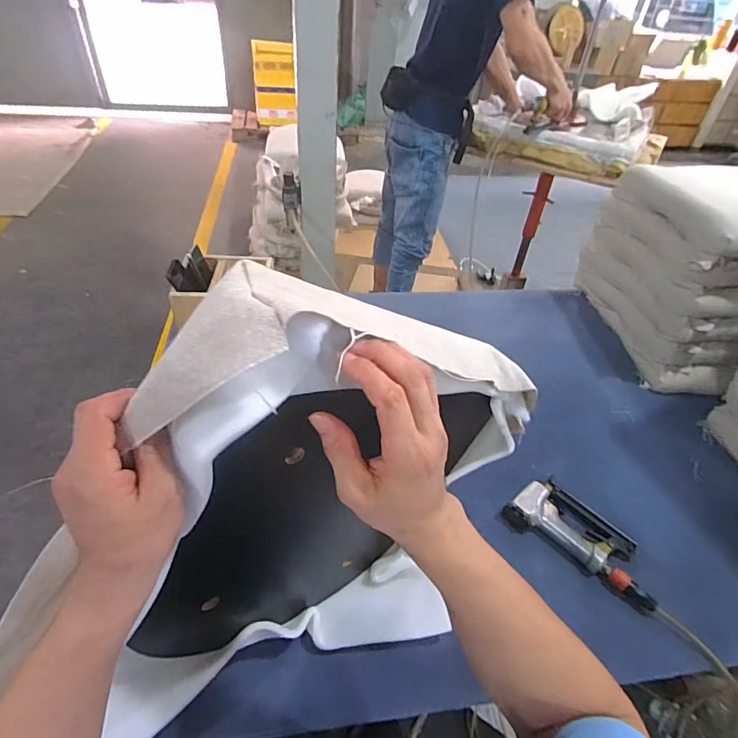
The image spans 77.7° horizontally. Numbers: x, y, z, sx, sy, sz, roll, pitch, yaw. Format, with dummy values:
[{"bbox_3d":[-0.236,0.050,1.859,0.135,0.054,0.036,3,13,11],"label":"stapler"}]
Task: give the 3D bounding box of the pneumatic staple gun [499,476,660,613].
[{"bbox_3d":[0.377,0.286,0.804,0.251,0.041,0.133,31,49,25],"label":"pneumatic staple gun"}]

